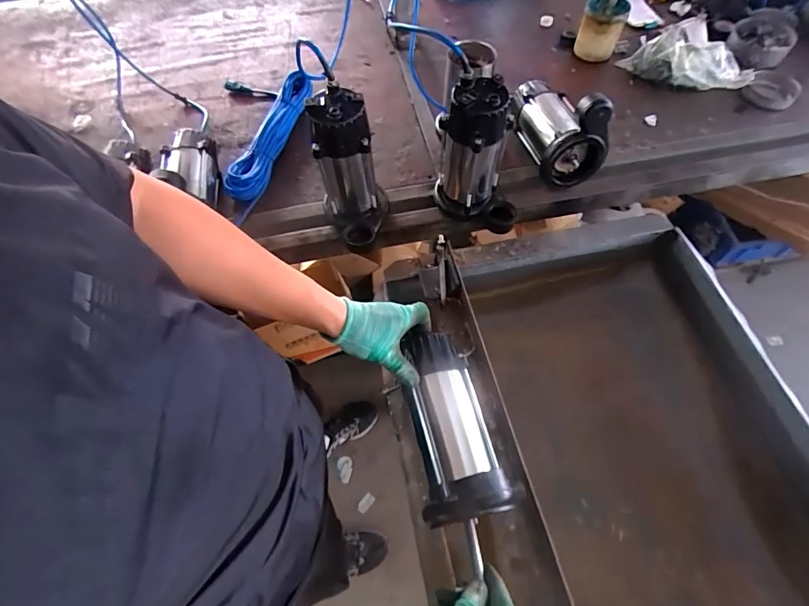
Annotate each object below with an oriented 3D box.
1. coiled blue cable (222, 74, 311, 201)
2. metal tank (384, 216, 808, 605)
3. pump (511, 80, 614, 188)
[{"bbox_3d":[-0.282,-0.360,0.888,0.087,0.070,0.346,17,63,11],"label":"coiled blue cable"},{"bbox_3d":[0.305,0.242,0.649,0.573,0.212,0.729,-11,61,-4],"label":"metal tank"},{"bbox_3d":[0.280,-0.360,0.794,0.104,0.156,0.242,-20,62,-9],"label":"pump"}]

